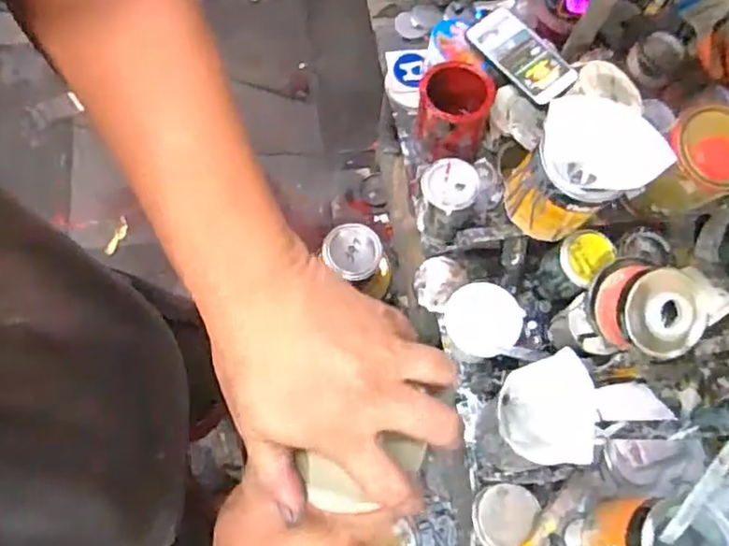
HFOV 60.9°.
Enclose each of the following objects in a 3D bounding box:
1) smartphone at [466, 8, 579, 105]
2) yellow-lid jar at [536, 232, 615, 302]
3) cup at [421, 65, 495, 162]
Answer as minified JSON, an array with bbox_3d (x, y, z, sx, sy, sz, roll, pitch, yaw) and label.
[{"bbox_3d":[0.220,-0.308,0.878,0.072,0.015,0.162,-41,76,-3],"label":"smartphone"},{"bbox_3d":[0.275,-0.010,0.827,0.069,0.097,0.067,-42,78,-18],"label":"yellow-lid jar"},{"bbox_3d":[0.127,-0.233,0.887,0.098,0.106,0.113,15,69,0],"label":"cup"}]

